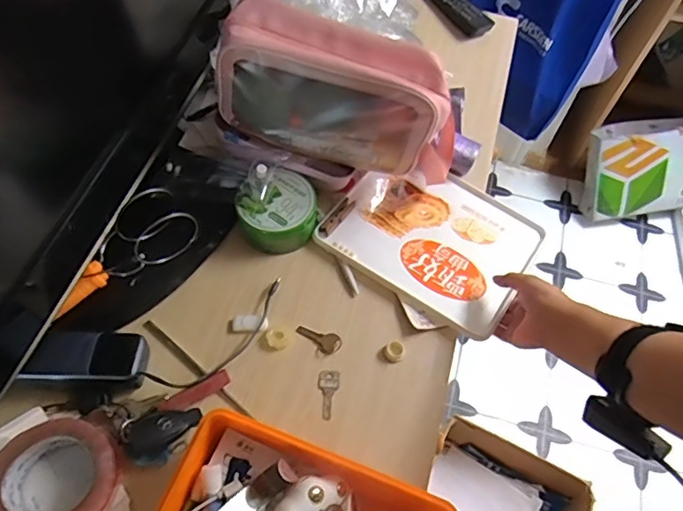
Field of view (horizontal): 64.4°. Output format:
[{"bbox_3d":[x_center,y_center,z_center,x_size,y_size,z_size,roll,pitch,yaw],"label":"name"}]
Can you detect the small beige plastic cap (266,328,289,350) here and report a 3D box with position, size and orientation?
[{"bbox_3d":[-0.074,0.096,0.632,0.025,0.007,0.026,1,61,-2],"label":"small beige plastic cap"}]

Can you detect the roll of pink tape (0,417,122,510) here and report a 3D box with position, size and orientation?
[{"bbox_3d":[-0.272,0.212,0.515,0.105,0.044,0.107,1,61,-2],"label":"roll of pink tape"}]

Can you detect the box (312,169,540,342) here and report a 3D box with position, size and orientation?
[{"bbox_3d":[0.117,-0.028,0.699,0.238,0.028,0.200,32,65,14],"label":"box"}]

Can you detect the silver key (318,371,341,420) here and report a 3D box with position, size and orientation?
[{"bbox_3d":[-0.015,0.154,0.601,0.024,0.004,0.053,3,61,-1],"label":"silver key"}]

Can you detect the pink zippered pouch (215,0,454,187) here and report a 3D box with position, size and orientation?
[{"bbox_3d":[0.002,-0.186,0.645,0.286,0.149,0.100,15,60,5],"label":"pink zippered pouch"}]

